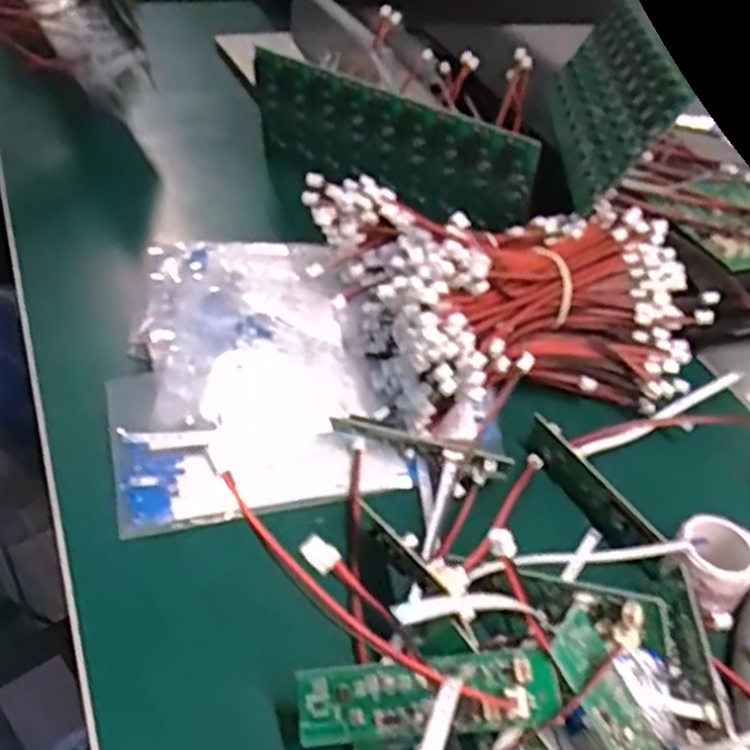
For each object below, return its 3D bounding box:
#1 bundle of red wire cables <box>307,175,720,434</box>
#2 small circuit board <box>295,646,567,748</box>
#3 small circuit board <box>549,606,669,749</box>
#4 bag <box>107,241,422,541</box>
[{"bbox_3d":[0.074,-0.041,0.399,0.183,0.077,0.121,-8,45,-18],"label":"bundle of red wire cables"},{"bbox_3d":[0.016,0.104,0.251,0.084,0.011,0.024,-11,67,11],"label":"small circuit board"},{"bbox_3d":[0.083,0.115,0.256,0.023,0.009,0.082,-35,96,-35],"label":"small circuit board"},{"bbox_3d":[-0.062,-0.005,0.371,0.127,0.039,0.145,-8,45,-18],"label":"bag"}]

